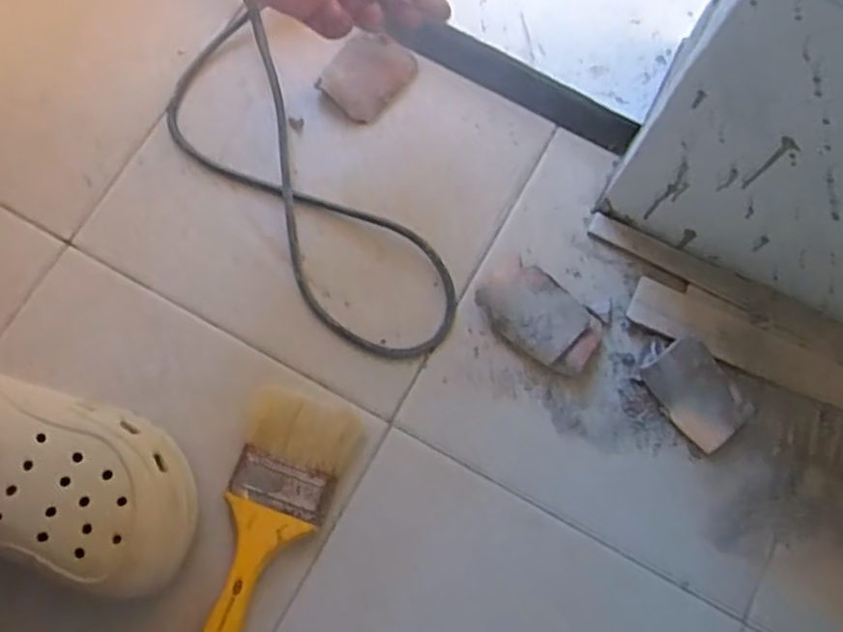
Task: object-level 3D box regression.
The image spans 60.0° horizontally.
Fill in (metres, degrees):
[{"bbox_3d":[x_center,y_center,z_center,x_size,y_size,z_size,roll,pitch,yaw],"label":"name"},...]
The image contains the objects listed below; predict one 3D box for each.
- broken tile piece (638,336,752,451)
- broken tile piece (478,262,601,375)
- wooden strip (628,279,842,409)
[{"bbox_3d":[0.214,0.059,0.561,0.054,0.023,0.080,-40,80,-7],"label":"broken tile piece"},{"bbox_3d":[0.094,0.001,0.574,0.096,0.016,0.059,41,82,9],"label":"broken tile piece"},{"bbox_3d":[0.303,0.040,0.568,0.283,0.006,0.045,23,80,6],"label":"wooden strip"}]

